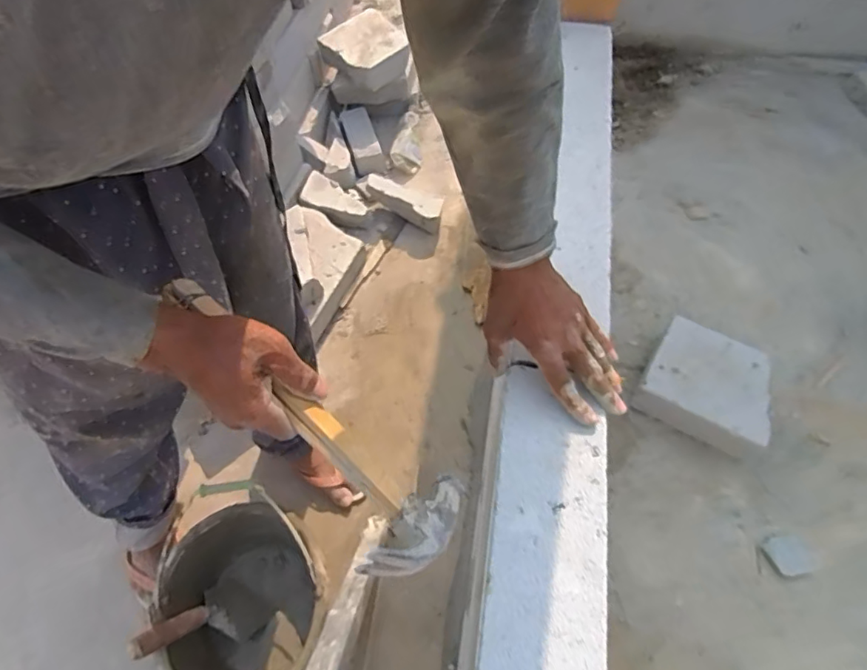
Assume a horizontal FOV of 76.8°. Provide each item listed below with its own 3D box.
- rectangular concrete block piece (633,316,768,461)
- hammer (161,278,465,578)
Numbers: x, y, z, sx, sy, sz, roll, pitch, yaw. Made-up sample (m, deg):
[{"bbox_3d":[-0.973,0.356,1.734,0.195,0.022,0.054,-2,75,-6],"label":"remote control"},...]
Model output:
[{"bbox_3d":[0.563,0.106,1.136,0.242,0.118,0.204,24,65,12],"label":"rectangular concrete block piece"},{"bbox_3d":[-0.106,0.065,0.449,0.309,0.023,0.121,41,27,7],"label":"hammer"}]

